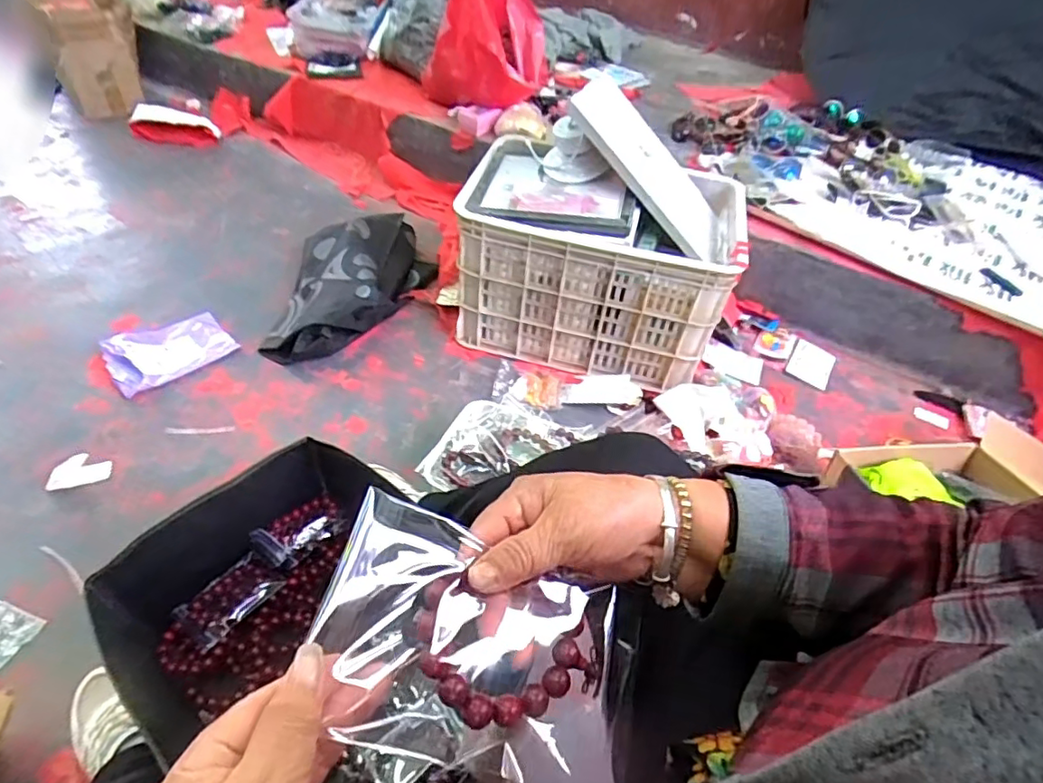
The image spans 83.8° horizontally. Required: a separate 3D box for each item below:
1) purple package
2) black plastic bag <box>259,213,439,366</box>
[{"bbox_3d":[-0.669,-0.088,1.101,0.204,0.033,0.163,-31,56,-32],"label":"purple package"},{"bbox_3d":[-0.349,-0.244,1.220,0.246,0.126,0.465,14,45,6],"label":"black plastic bag"}]

